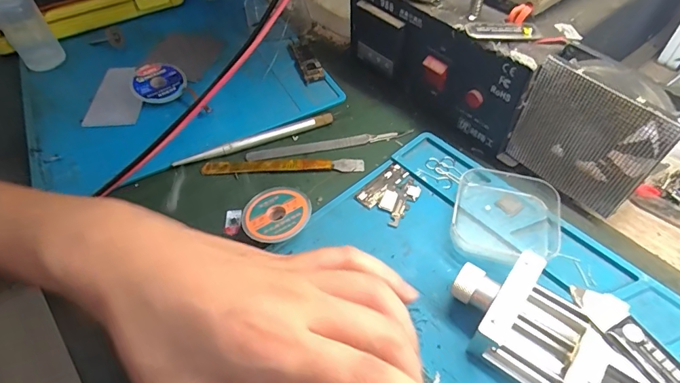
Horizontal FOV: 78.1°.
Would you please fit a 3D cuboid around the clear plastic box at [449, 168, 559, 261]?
[{"bbox_3d":[0.107,0.014,0.271,0.064,0.016,0.066,12,53,13],"label":"clear plastic box"}]

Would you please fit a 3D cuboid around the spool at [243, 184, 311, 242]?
[{"bbox_3d":[-0.042,0.016,0.279,0.044,0.012,0.043,-19,53,-12],"label":"spool"}]

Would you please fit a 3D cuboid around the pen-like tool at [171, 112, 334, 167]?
[{"bbox_3d":[-0.065,-0.041,0.328,0.125,0.008,0.009,-20,53,-12],"label":"pen-like tool"}]

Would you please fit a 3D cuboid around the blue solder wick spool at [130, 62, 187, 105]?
[{"bbox_3d":[-0.157,-0.096,0.364,0.043,0.011,0.039,-9,72,-15],"label":"blue solder wick spool"}]

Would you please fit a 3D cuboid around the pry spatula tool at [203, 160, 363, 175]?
[{"bbox_3d":[-0.043,-0.020,0.313,0.119,0.004,0.012,-1,51,3],"label":"pry spatula tool"}]

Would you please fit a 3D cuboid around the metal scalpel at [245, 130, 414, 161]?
[{"bbox_3d":[-0.008,-0.037,0.327,0.127,0.004,0.010,-11,51,-5],"label":"metal scalpel"}]

